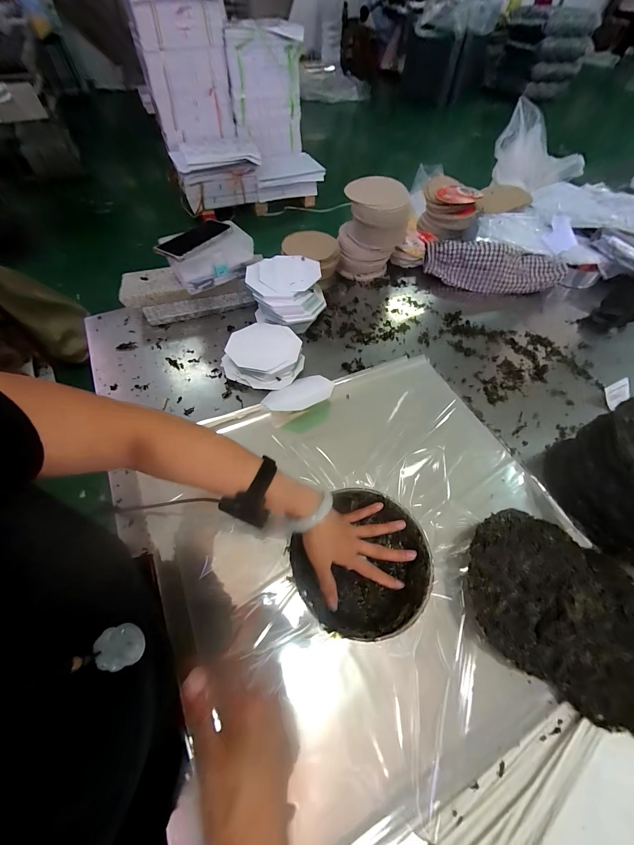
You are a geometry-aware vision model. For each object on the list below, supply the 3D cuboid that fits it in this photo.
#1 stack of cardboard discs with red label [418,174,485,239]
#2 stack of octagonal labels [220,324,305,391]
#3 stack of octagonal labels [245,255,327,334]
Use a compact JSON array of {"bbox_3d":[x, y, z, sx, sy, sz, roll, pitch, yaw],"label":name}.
[{"bbox_3d":[0.404,-0.666,0.941,0.162,0.099,0.130,15,58,9],"label":"stack of cardboard discs with red label"},{"bbox_3d":[-0.114,-0.152,0.667,0.169,0.045,0.160,16,58,8],"label":"stack of octagonal labels"},{"bbox_3d":[-0.073,-0.303,0.727,0.172,0.108,0.161,-6,57,-4],"label":"stack of octagonal labels"}]

